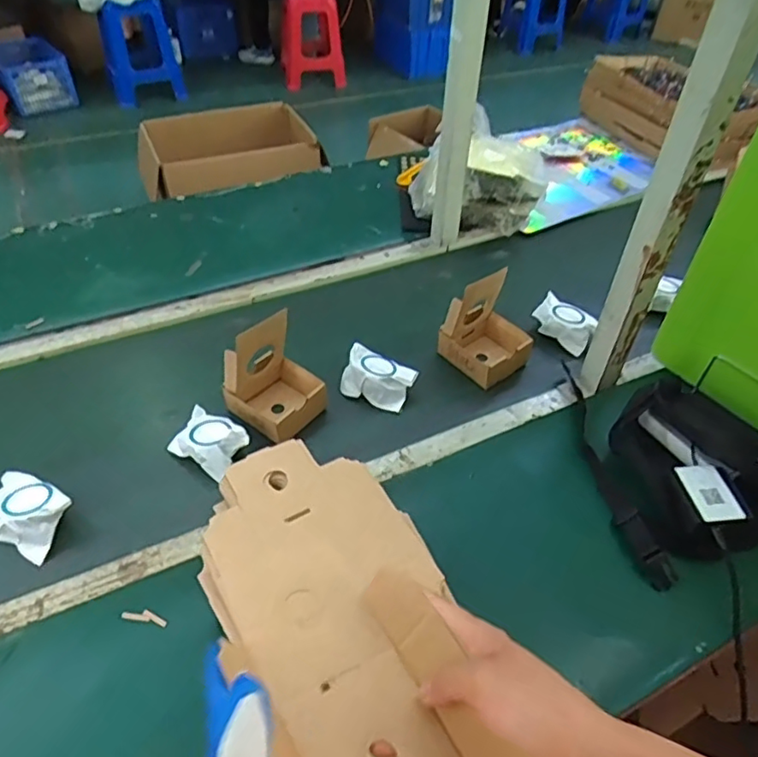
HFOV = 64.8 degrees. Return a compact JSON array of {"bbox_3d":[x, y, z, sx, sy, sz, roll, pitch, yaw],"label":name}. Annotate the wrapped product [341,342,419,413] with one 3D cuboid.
[{"bbox_3d":[0.000,0.003,0.896,0.108,0.054,0.069,18,46,17],"label":"wrapped product"}]

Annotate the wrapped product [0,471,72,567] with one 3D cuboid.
[{"bbox_3d":[-0.425,0.160,0.714,0.104,0.050,0.076,19,46,18],"label":"wrapped product"}]

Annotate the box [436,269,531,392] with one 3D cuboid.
[{"bbox_3d":[0.169,-0.085,0.913,0.104,0.143,0.123,-32,53,-30],"label":"box"}]

